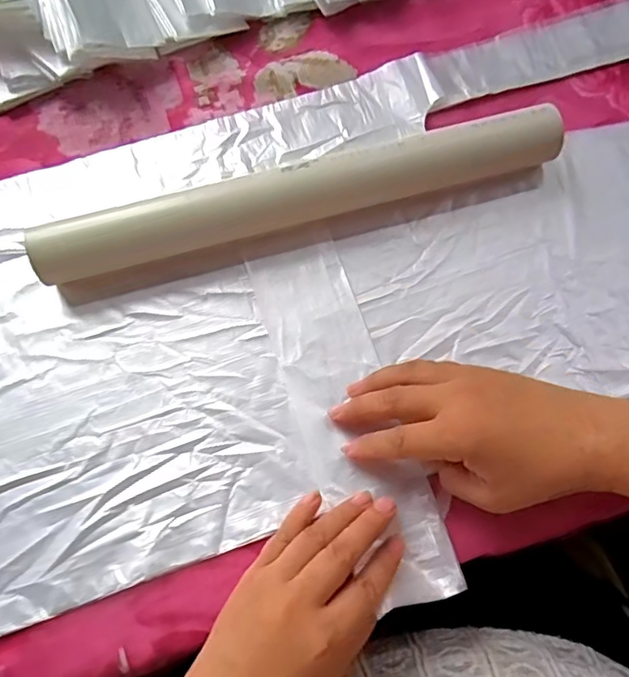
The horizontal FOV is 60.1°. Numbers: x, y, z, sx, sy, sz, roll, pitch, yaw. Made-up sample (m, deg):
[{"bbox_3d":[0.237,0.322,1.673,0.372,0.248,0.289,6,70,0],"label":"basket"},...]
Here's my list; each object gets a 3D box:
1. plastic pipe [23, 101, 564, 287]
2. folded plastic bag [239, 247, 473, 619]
[{"bbox_3d":[-0.006,-0.095,0.363,0.344,0.041,0.033,-15,74,-5],"label":"plastic pipe"},{"bbox_3d":[0.020,0.043,0.338,0.063,0.013,0.229,-18,73,-4],"label":"folded plastic bag"}]

